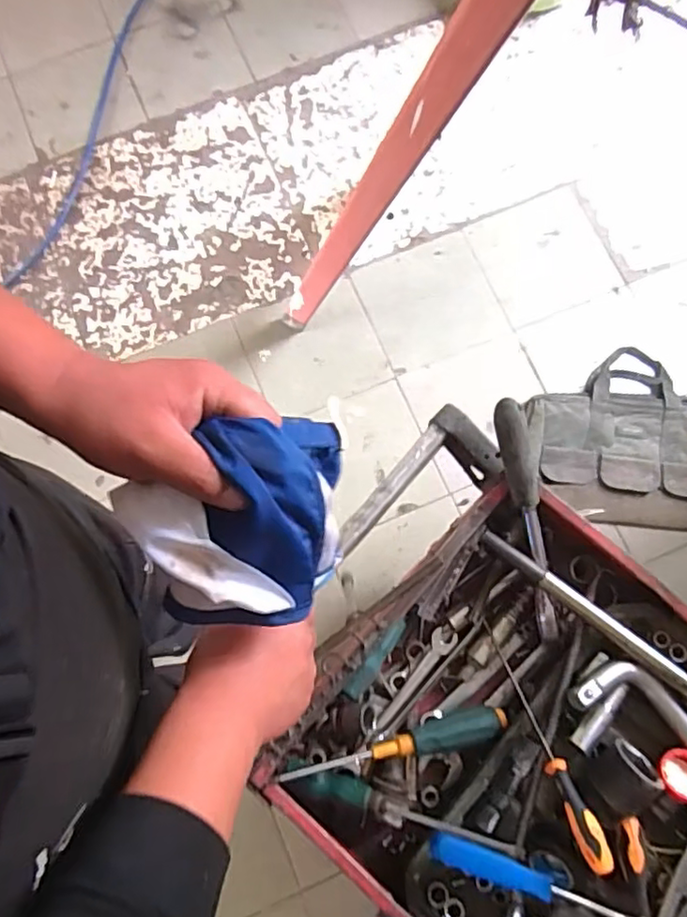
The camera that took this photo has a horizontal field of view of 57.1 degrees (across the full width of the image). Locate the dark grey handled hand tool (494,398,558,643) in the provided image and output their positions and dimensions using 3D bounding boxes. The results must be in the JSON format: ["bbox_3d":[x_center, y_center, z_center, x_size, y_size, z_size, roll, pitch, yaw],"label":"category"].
[{"bbox_3d":[0.179,0.063,0.604,0.023,0.031,0.241,-15,105,-3],"label":"dark grey handled hand tool"}]

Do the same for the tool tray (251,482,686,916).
[{"bbox_3d":[0.298,0.372,0.557,0.718,0.106,0.373,40,82,10],"label":"tool tray"}]

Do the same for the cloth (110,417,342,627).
[{"bbox_3d":[-0.060,0.046,0.419,0.148,0.125,0.117,-20,78,-4],"label":"cloth"}]

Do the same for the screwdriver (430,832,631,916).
[{"bbox_3d":[0.162,0.362,0.534,0.184,0.031,0.030,19,78,6],"label":"screwdriver"}]

